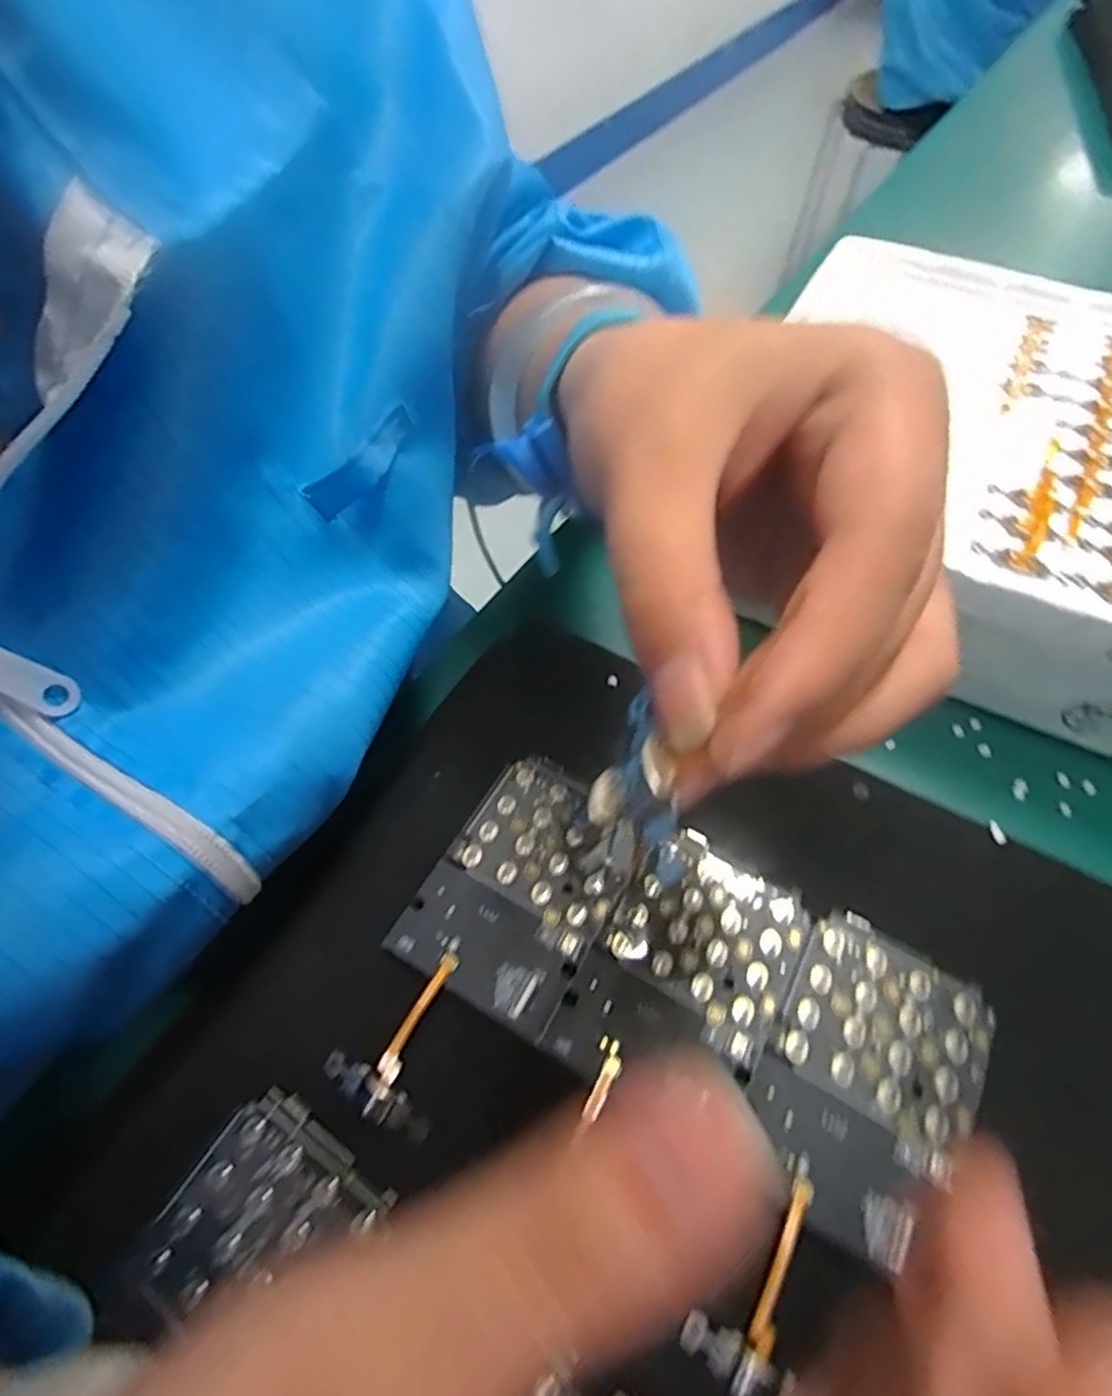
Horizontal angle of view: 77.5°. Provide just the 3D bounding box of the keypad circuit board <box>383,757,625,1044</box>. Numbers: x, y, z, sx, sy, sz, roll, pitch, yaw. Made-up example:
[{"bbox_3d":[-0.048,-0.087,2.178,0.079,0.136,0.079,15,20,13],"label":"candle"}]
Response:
[{"bbox_3d":[-0.010,0.059,0.223,0.055,0.004,0.077,26,62,15],"label":"keypad circuit board"}]

